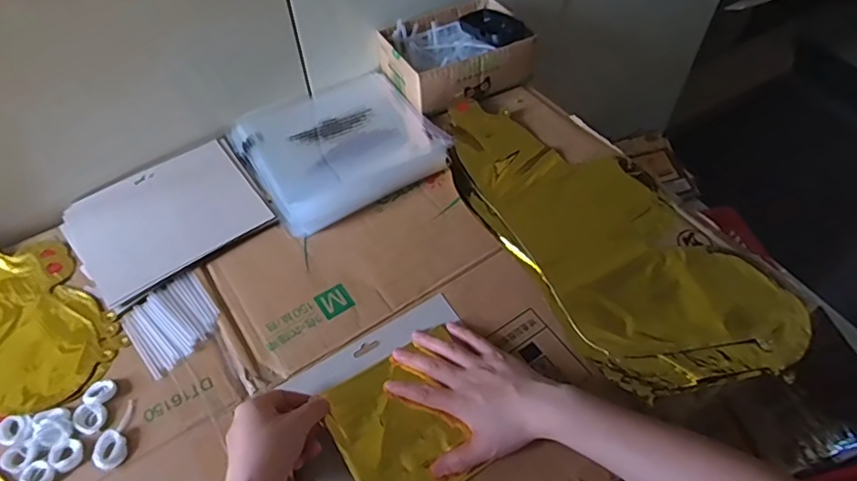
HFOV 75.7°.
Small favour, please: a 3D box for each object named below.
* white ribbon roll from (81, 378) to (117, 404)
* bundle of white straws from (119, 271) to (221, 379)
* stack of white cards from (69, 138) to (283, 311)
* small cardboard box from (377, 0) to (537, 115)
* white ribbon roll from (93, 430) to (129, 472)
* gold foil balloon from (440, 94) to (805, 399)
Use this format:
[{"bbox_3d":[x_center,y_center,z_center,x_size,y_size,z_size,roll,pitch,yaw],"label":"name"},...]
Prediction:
[{"bbox_3d":[-0.306,0.142,0.515,0.020,0.009,0.026,37,62,24],"label":"white ribbon roll"},{"bbox_3d":[-0.260,0.082,0.564,0.084,0.004,0.089,-36,61,-23],"label":"bundle of white straws"},{"bbox_3d":[-0.301,-0.031,0.643,0.198,0.006,0.166,-33,60,-21],"label":"stack of white cards"},{"bbox_3d":[0.039,-0.272,0.785,0.191,0.070,0.142,-27,58,-18],"label":"small cardboard box"},{"bbox_3d":[-0.280,0.182,0.483,0.032,0.008,0.028,37,62,24],"label":"white ribbon roll"},{"bbox_3d":[0.195,-0.021,0.636,0.226,0.031,0.434,-26,58,-17],"label":"gold foil balloon"}]

